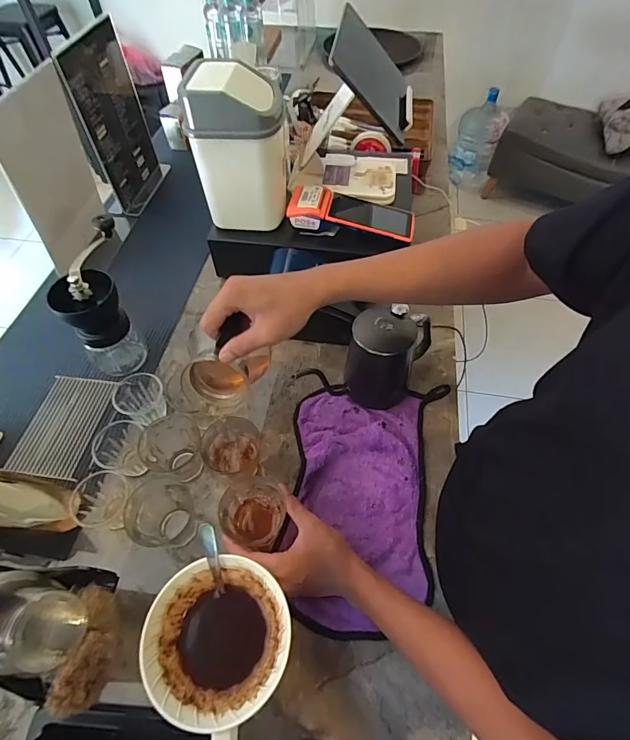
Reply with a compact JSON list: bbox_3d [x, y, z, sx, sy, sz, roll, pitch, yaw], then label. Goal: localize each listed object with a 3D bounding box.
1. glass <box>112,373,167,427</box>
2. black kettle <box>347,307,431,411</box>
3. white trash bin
[{"bbox_3d":[-0.260,0.044,0.605,0.065,0.060,0.078,5,56,3],"label":"glass"},{"bbox_3d":[0.108,-0.025,0.602,0.100,0.127,0.119,19,58,13],"label":"black kettle"},{"bbox_3d":[-0.118,-0.347,0.655,0.125,0.221,0.113,7,56,5],"label":"white trash bin"}]

